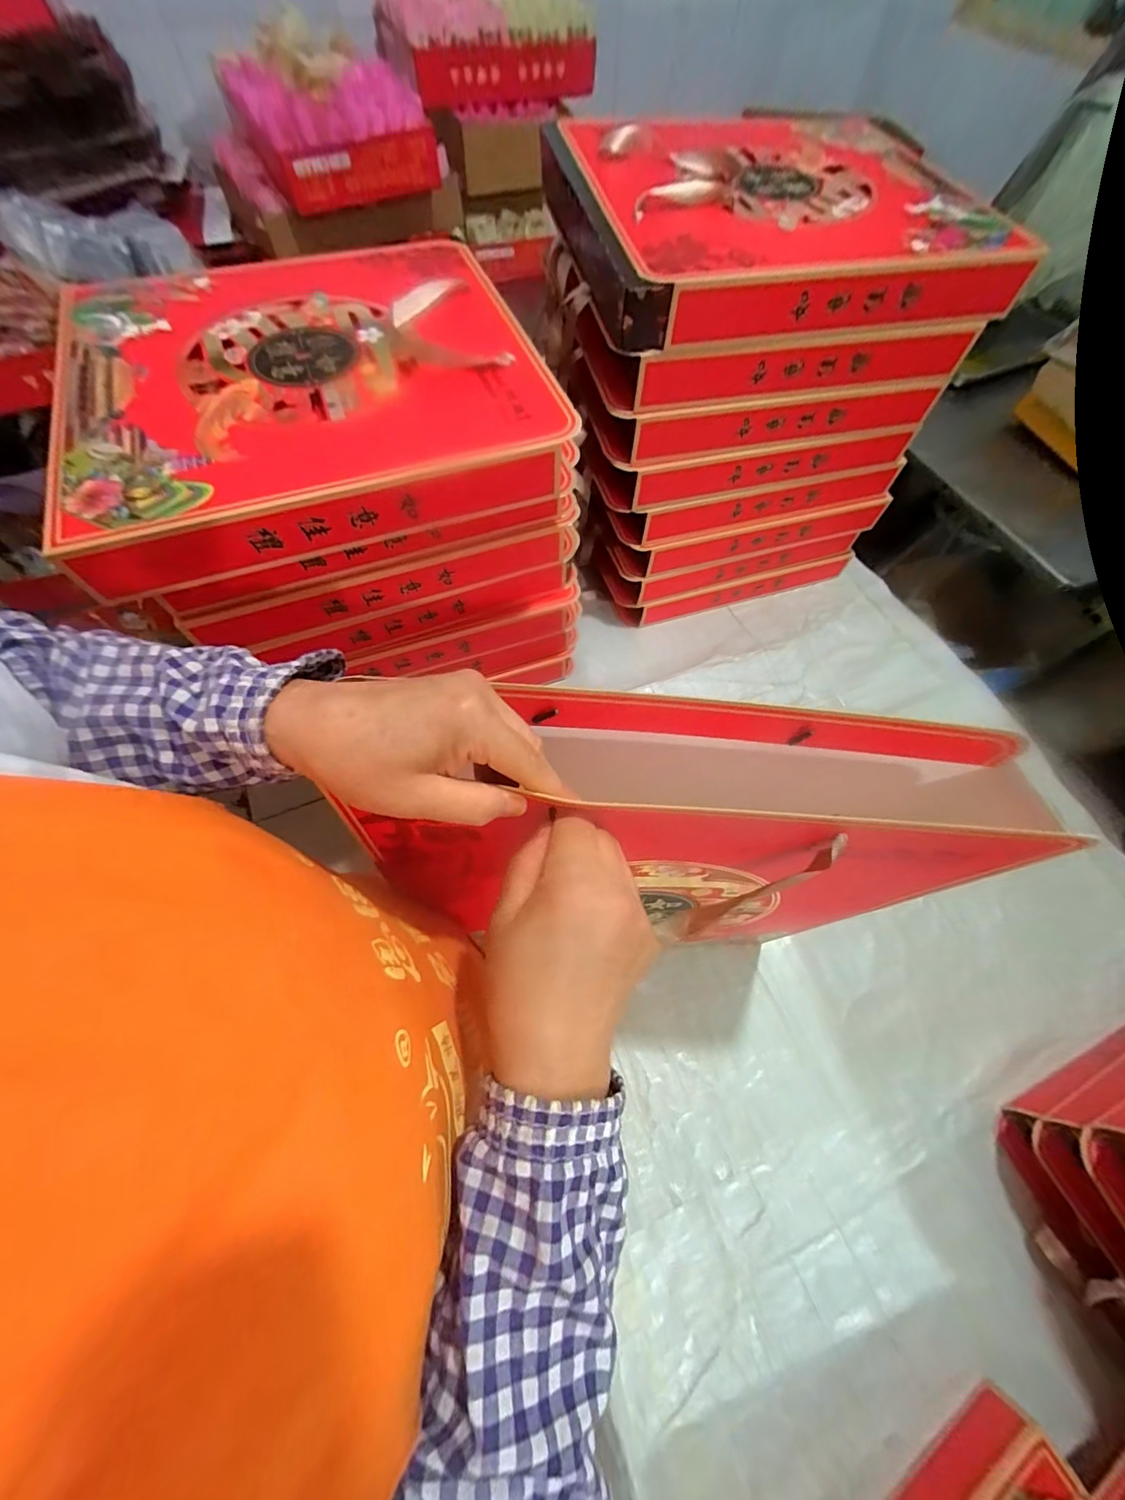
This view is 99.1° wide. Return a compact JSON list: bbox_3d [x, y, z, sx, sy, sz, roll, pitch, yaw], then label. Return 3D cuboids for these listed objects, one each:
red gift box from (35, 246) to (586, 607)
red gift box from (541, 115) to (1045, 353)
[{"bbox_3d":[-0.267,-0.389,0.513,0.441,0.059,0.413,-18,68,-11],"label":"red gift box"},{"bbox_3d":[0.246,-0.647,0.583,0.464,0.072,0.384,-9,67,-7],"label":"red gift box"}]

